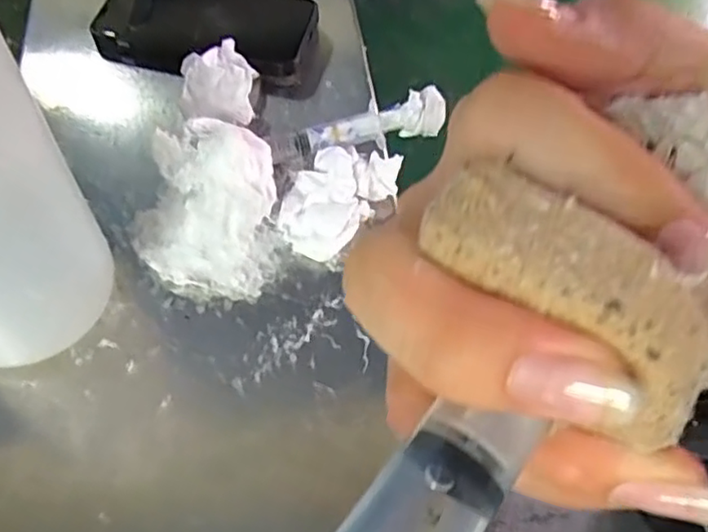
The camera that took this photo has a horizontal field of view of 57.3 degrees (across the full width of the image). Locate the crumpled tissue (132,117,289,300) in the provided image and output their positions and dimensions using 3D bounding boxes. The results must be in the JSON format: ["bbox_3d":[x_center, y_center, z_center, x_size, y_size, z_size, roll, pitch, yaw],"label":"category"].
[{"bbox_3d":[-0.081,-0.033,0.351,0.079,0.048,0.096,-10,59,-9],"label":"crumpled tissue"}]

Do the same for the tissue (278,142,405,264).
[{"bbox_3d":[-0.011,-0.040,0.374,0.048,0.021,0.077,36,63,18],"label":"tissue"}]

